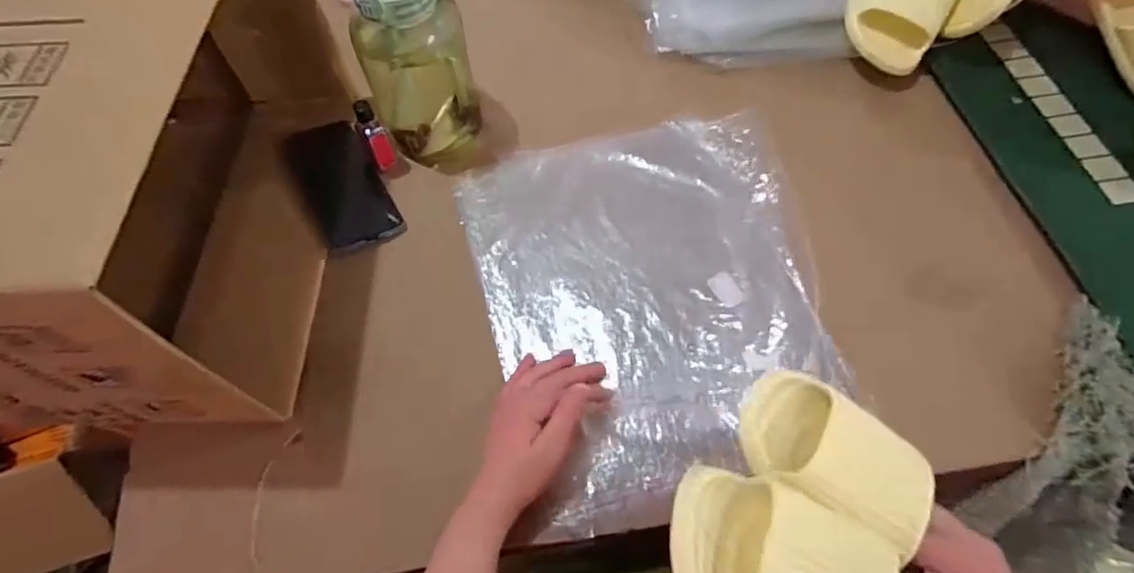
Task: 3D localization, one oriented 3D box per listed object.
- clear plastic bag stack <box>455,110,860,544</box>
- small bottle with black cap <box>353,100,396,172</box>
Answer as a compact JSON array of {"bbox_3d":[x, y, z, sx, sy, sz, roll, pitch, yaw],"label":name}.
[{"bbox_3d":[0.090,-0.003,0.585,0.332,0.024,0.399,-16,63,-5],"label":"clear plastic bag stack"},{"bbox_3d":[-0.207,-0.159,0.636,0.023,0.092,0.021,-27,65,-10],"label":"small bottle with black cap"}]

